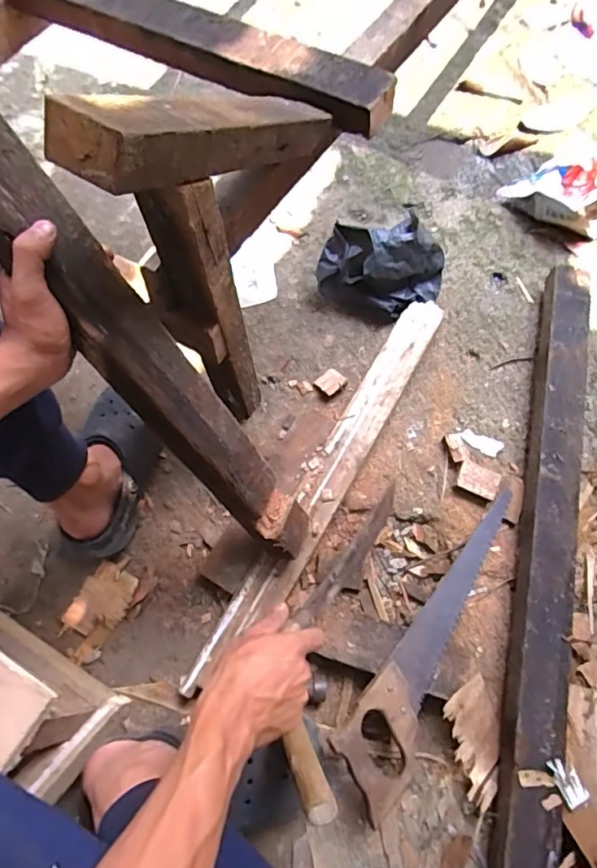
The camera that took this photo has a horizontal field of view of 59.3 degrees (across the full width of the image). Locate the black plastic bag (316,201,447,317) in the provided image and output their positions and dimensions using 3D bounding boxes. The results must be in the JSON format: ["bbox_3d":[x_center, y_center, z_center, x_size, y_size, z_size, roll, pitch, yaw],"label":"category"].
[{"bbox_3d":[0.134,-0.267,0.840,0.191,0.127,0.123,16,70,8],"label":"black plastic bag"}]

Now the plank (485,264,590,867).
[{"bbox_3d":[0.331,0.177,0.682,0.096,0.058,0.938,13,70,7],"label":"plank"}]

